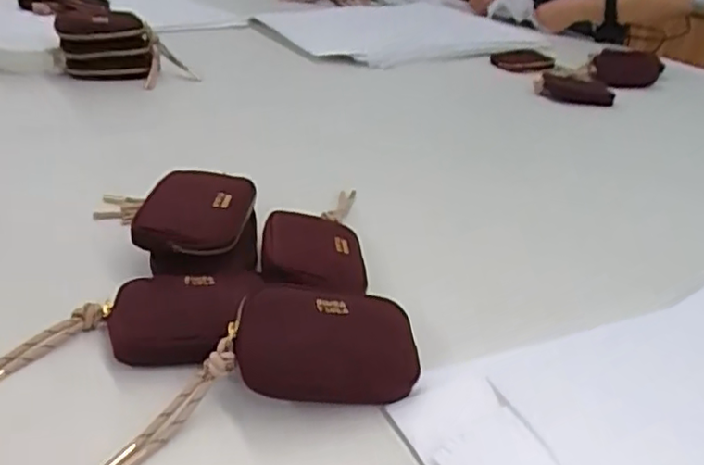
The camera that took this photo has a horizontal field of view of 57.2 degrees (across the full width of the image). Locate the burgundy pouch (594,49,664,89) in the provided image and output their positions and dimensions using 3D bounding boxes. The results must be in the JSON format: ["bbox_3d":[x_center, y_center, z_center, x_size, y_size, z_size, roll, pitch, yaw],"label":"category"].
[{"bbox_3d":[0.495,-0.293,1.160,0.145,0.067,0.021,2,5,-15],"label":"burgundy pouch"}]

